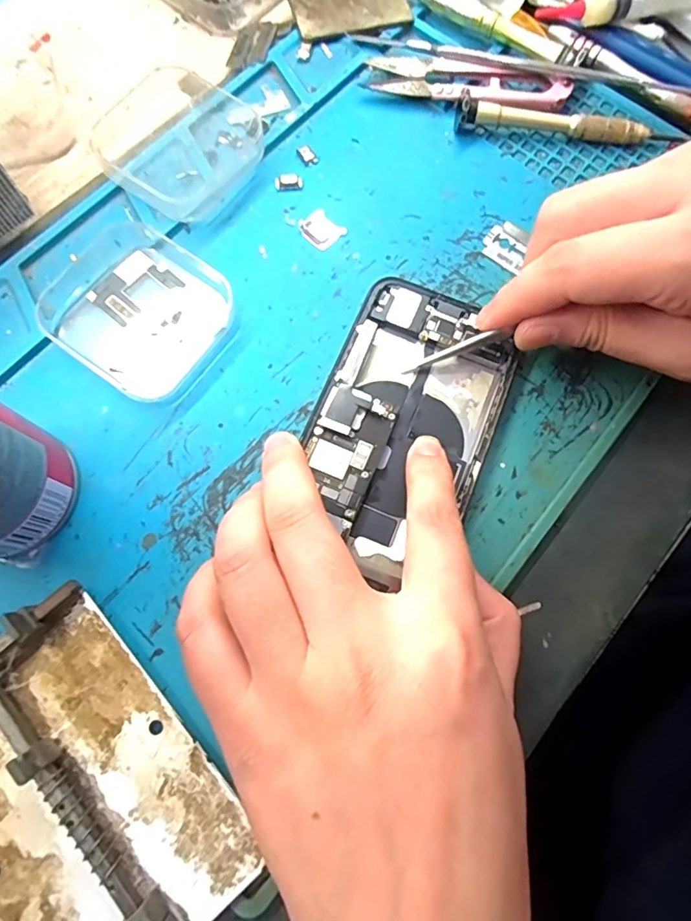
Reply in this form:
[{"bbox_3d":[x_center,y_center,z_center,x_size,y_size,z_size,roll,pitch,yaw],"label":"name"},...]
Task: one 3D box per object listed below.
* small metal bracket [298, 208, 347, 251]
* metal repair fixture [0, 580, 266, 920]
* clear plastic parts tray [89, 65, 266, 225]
[{"bbox_3d":[-0.011,-0.107,0.231,0.017,0.004,0.018,-44,80,-12],"label":"small metal bracket"},{"bbox_3d":[-0.089,0.108,0.161,0.078,0.017,0.114,-41,80,-12],"label":"metal repair fixture"},{"bbox_3d":[-0.077,-0.149,0.234,0.066,0.017,0.076,34,76,7],"label":"clear plastic parts tray"}]

